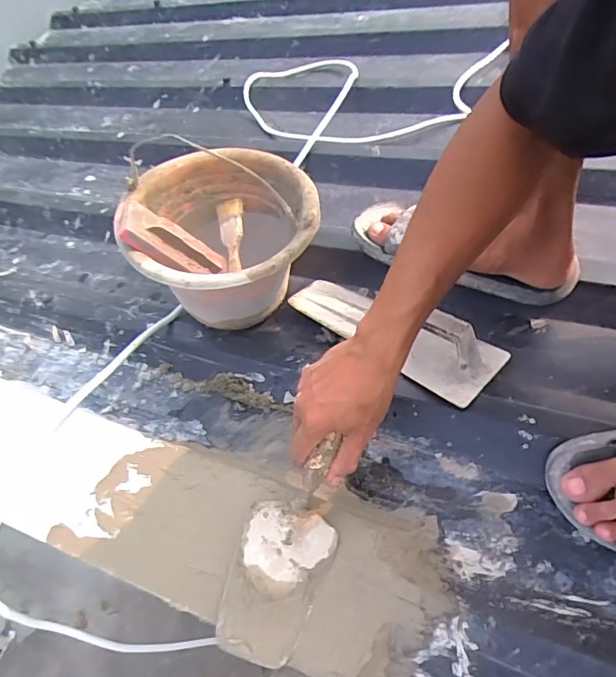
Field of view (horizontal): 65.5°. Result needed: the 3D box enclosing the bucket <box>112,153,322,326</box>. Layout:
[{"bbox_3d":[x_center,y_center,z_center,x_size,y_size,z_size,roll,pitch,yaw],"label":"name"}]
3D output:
[{"bbox_3d":[-0.105,-0.122,0.669,0.232,0.208,0.242,-1,59,2],"label":"bucket"}]

